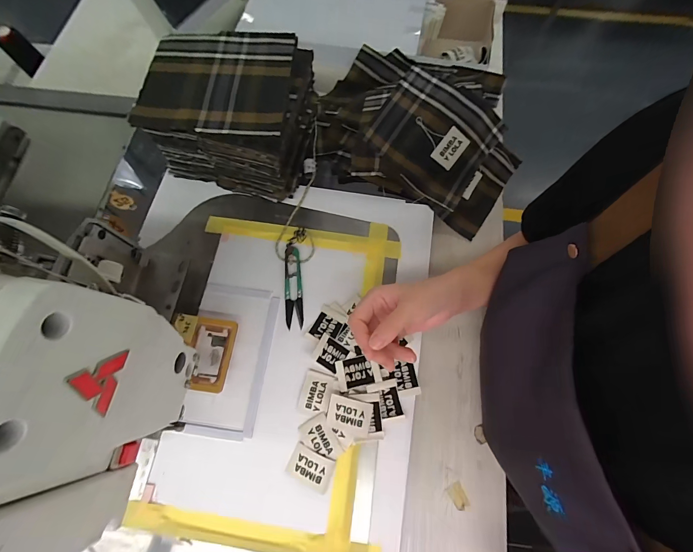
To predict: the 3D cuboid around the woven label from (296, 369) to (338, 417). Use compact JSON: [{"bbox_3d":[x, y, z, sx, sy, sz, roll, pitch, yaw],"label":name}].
[{"bbox_3d":[-0.034,0.134,0.370,0.034,0.005,0.044,14,71,6],"label":"woven label"}]

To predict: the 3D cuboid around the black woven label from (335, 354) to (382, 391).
[{"bbox_3d":[0.012,0.109,0.371,0.047,0.004,0.034,-16,67,-1],"label":"black woven label"}]

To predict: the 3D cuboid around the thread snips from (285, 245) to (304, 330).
[{"bbox_3d":[-0.067,0.012,0.410,0.021,0.010,0.105,-4,70,0],"label":"thread snips"}]

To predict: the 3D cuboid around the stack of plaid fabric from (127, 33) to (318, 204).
[{"bbox_3d":[-0.143,-0.207,0.428,0.178,0.125,0.155,11,71,5],"label":"stack of plaid fabric"}]

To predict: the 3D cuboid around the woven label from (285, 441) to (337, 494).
[{"bbox_3d":[-0.037,0.203,0.345,0.047,0.004,0.032,23,73,14],"label":"woven label"}]

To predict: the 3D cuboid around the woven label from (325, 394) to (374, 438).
[{"bbox_3d":[0.003,0.152,0.354,0.047,0.006,0.036,11,77,8],"label":"woven label"}]

